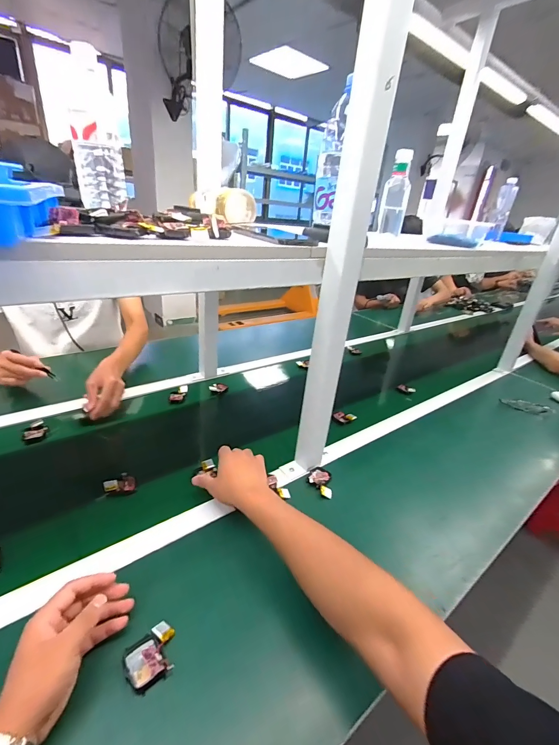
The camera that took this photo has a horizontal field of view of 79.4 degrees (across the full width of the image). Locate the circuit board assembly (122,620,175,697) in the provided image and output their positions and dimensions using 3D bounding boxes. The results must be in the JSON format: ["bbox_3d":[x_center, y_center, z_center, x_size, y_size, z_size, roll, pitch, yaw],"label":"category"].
[{"bbox_3d":[-0.142,0.317,0.378,0.056,0.019,0.047,-17,35,-39],"label":"circuit board assembly"}]

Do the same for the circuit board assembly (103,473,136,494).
[{"bbox_3d":[-0.278,0.196,0.587,0.049,0.017,0.031,-12,32,-32],"label":"circuit board assembly"}]

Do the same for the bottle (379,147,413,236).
[{"bbox_3d":[0.307,-0.471,0.888,0.067,0.187,0.059,14,28,14],"label":"bottle"}]

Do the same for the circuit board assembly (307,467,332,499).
[{"bbox_3d":[0.077,0.204,0.640,0.045,0.015,0.068,8,27,5],"label":"circuit board assembly"}]

